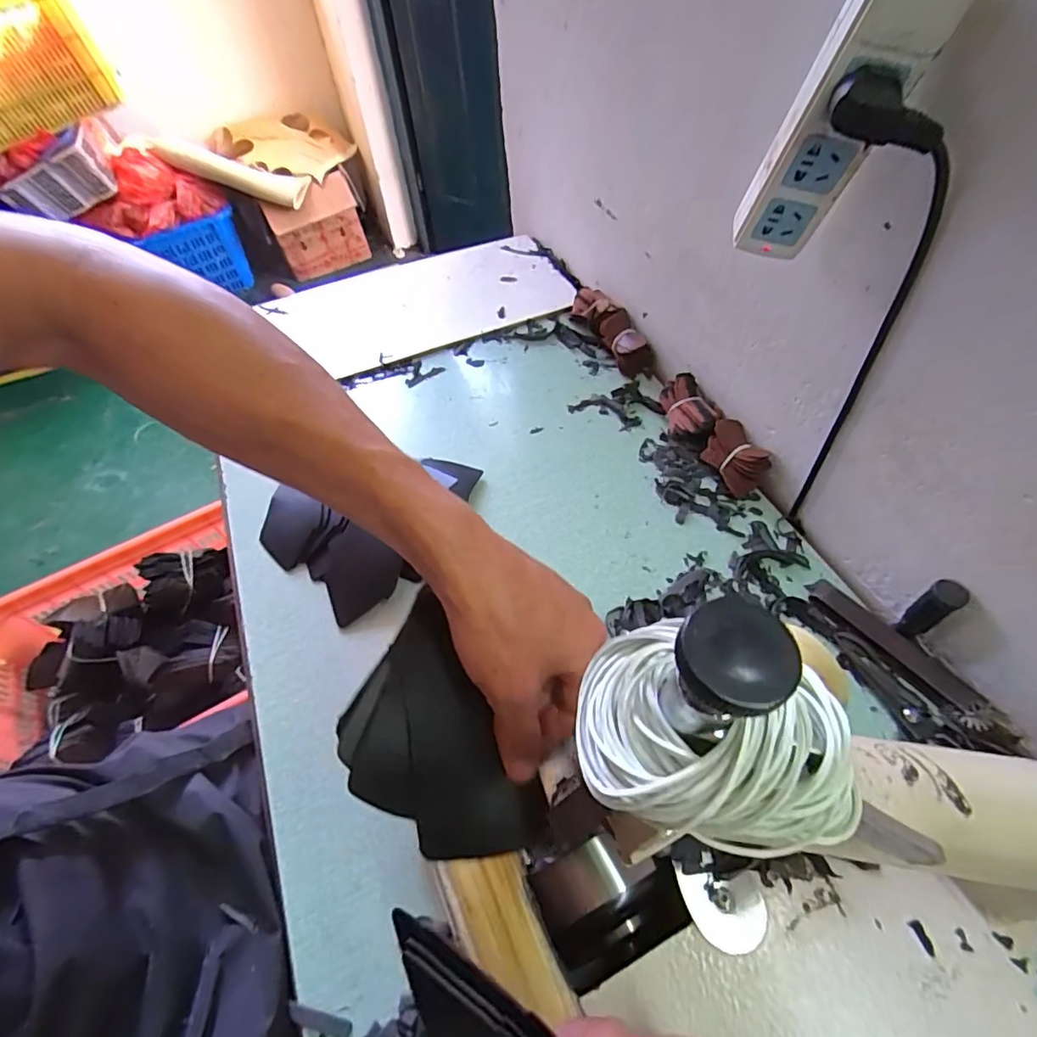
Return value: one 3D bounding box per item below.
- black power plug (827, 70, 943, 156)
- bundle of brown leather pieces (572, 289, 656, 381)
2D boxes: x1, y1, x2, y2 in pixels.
[{"bbox_3d":[0.216,-0.236,0.319,0.065,0.035,0.019,33,60,4],"label":"black power plug"},{"bbox_3d":[0.128,-0.260,0.745,0.046,0.041,0.170,-21,56,-13],"label":"bundle of brown leather pieces"}]

